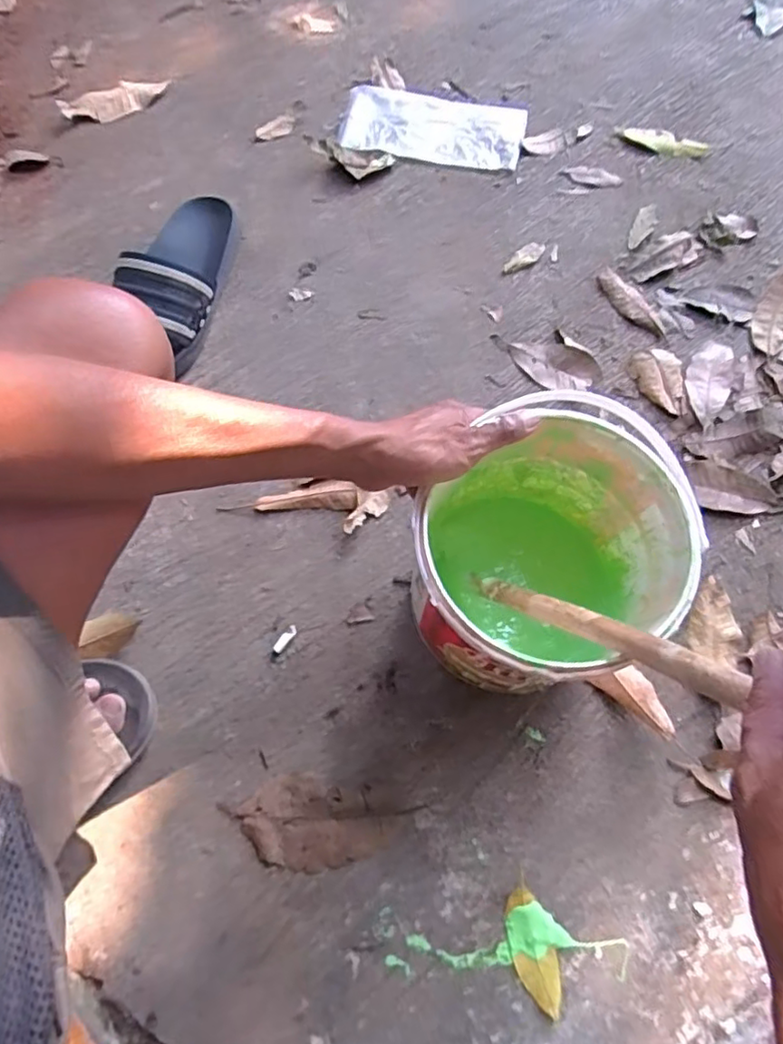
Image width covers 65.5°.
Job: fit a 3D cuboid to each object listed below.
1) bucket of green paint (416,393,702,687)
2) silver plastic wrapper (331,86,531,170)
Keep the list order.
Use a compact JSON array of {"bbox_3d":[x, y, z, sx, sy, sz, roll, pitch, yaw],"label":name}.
[{"bbox_3d":[0.111,0.038,0.490,0.191,0.194,0.178,1,68,-1],"label":"bucket of green paint"},{"bbox_3d":[0.056,-0.527,0.806,0.235,0.013,0.135,7,68,1],"label":"silver plastic wrapper"}]

